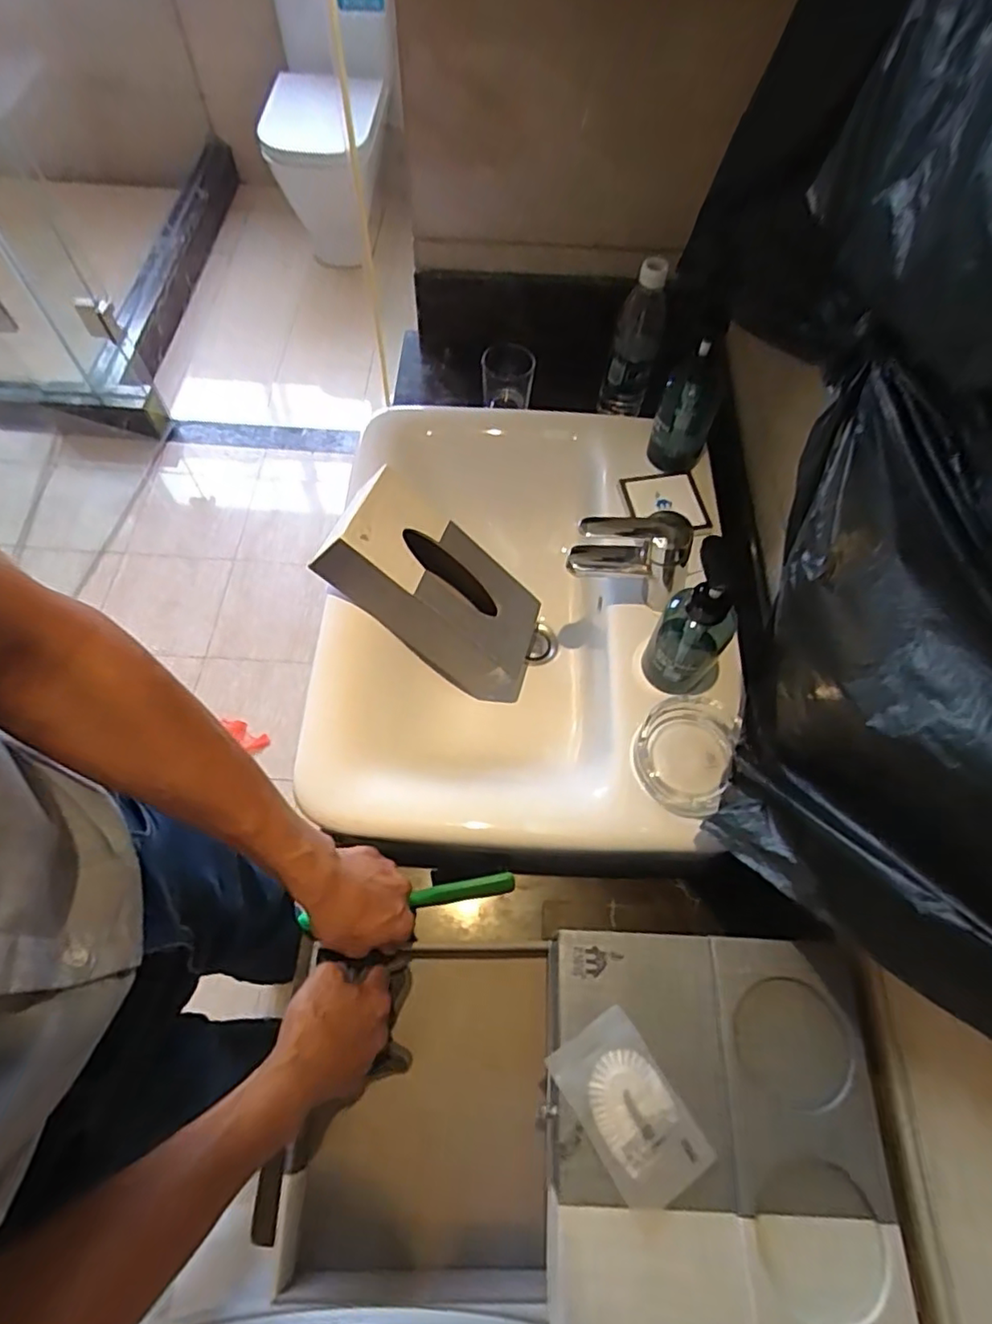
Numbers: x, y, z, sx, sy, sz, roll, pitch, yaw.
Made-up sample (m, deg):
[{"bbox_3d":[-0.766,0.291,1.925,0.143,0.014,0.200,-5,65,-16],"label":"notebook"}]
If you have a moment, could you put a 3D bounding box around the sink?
[{"bbox_3d":[0.019,-0.052,0.719,0.400,0.154,0.538,3,63,-1],"label":"sink"}]

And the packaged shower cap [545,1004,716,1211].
[{"bbox_3d":[0.094,0.315,0.434,0.066,0.006,0.111,-30,68,-16],"label":"packaged shower cap"}]

